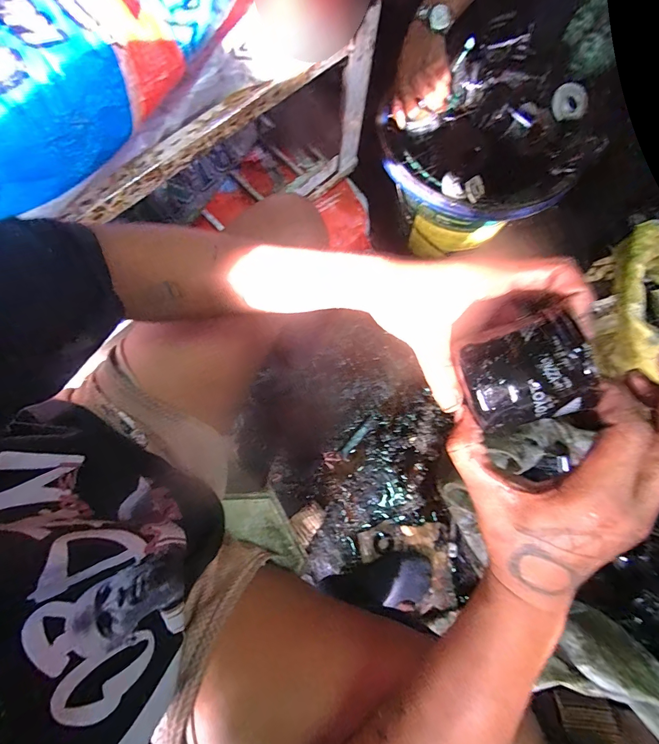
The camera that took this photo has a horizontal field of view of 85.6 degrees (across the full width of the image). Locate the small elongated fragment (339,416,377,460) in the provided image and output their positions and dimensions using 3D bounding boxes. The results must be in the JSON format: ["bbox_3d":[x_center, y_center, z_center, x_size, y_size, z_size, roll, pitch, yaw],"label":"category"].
[{"bbox_3d":[0.070,0.157,0.856,0.028,0.012,0.119,43,74,11],"label":"small elongated fragment"}]

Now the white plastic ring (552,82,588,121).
[{"bbox_3d":[0.429,-0.478,0.630,0.061,0.055,0.010,0,27,1],"label":"white plastic ring"}]

